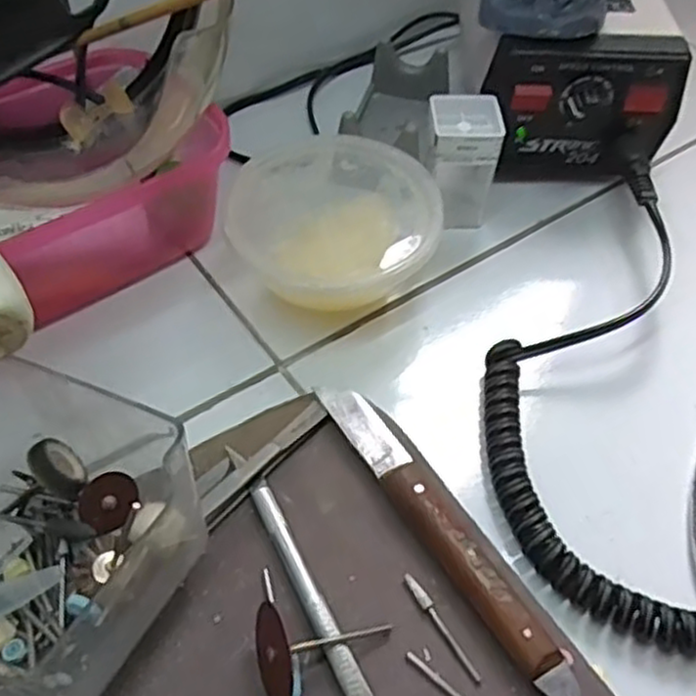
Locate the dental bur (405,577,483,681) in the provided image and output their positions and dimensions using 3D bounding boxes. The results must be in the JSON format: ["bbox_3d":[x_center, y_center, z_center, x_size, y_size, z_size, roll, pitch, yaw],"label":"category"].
[{"bbox_3d":[0.034,0.100,0.267,0.005,0.004,0.044,-27,57,-21],"label":"dental bur"}]

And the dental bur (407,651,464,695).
[{"bbox_3d":[0.037,0.119,0.253,0.041,0.004,0.004,35,59,23],"label":"dental bur"}]

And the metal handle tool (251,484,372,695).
[{"bbox_3d":[-0.009,0.099,0.265,0.008,0.007,0.117,-21,56,-18],"label":"metal handle tool"}]

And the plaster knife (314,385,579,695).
[{"bbox_3d":[0.034,0.068,0.287,0.020,0.014,0.150,-25,57,-20],"label":"plaster knife"}]

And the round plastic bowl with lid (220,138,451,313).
[{"bbox_3d":[-0.009,-0.062,0.371,0.099,0.042,0.097,1,52,-1],"label":"round plastic bowl with lid"}]

